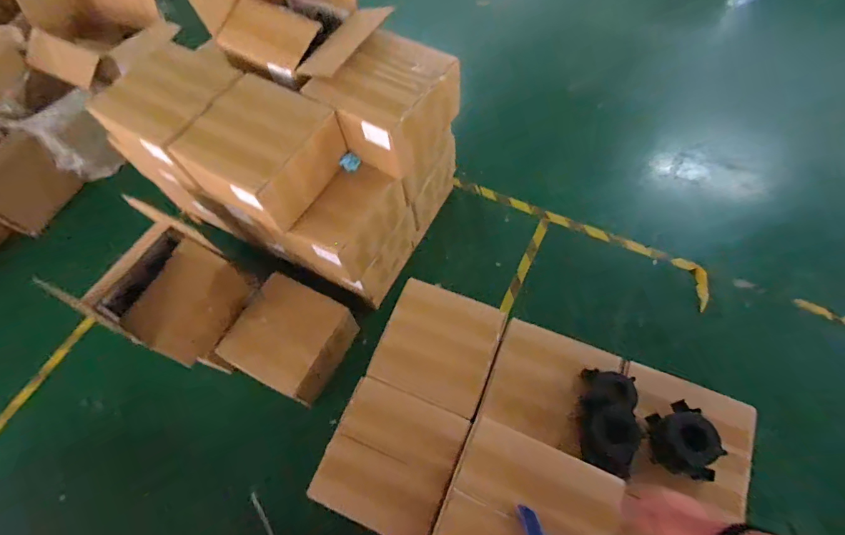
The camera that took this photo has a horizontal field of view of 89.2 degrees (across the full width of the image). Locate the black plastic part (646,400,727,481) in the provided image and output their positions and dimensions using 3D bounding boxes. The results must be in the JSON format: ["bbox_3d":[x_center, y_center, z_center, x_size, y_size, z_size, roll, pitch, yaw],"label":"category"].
[{"bbox_3d":[0.607,0.395,0.989,0.126,0.073,0.160,5,61,3],"label":"black plastic part"}]

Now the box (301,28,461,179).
[{"bbox_3d":[-0.109,-0.465,1.218,0.320,0.245,0.321,32,66,17],"label":"box"}]

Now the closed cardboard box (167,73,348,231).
[{"bbox_3d":[-0.437,-0.309,1.169,0.322,0.195,0.331,30,65,16],"label":"closed cardboard box"}]

